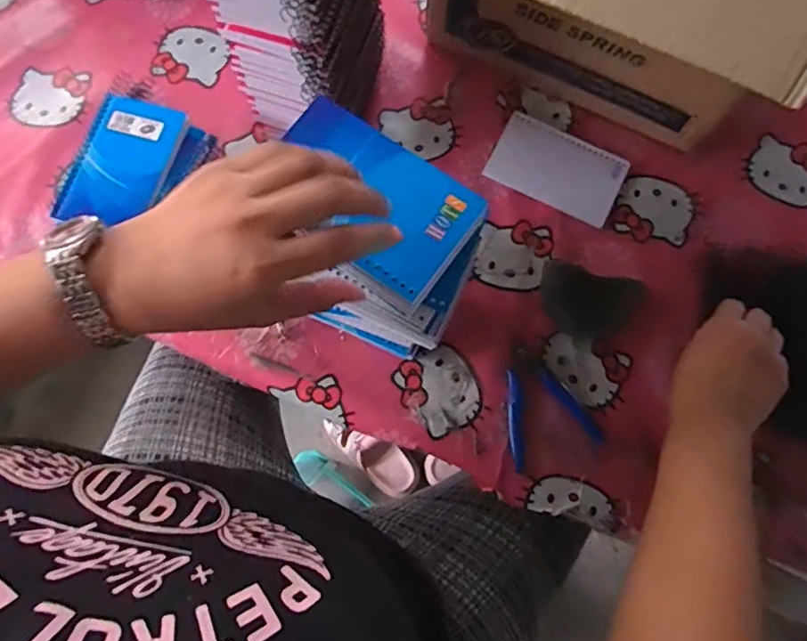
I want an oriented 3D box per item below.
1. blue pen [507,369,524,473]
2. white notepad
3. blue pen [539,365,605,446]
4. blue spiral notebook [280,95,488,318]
[{"bbox_3d":[0.103,0.092,0.536,0.012,0.007,0.091,1,75,0],"label":"blue pen"},{"bbox_3d":[0.159,-0.157,0.593,0.131,0.009,0.077,25,76,7],"label":"white notepad"},{"bbox_3d":[0.158,0.080,0.541,0.013,0.005,0.083,-37,78,-9],"label":"blue pen"},{"bbox_3d":[-0.024,-0.074,0.357,0.132,0.012,0.084,35,79,8],"label":"blue spiral notebook"}]

